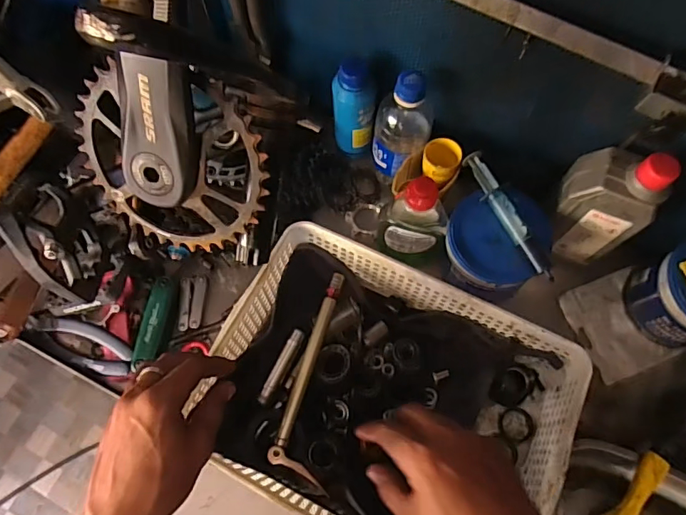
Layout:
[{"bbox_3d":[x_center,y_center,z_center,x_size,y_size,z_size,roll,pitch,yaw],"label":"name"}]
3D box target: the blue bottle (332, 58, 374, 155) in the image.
[{"bbox_3d":[0.012,-0.169,0.566,0.048,0.134,0.043,2,67,0],"label":"blue bottle"}]

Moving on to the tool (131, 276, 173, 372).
[{"bbox_3d":[-0.201,0.071,0.522,0.024,0.022,0.100,7,67,2],"label":"tool"}]

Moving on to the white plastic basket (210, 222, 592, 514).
[{"bbox_3d":[0.043,0.137,0.483,0.323,0.079,0.253,23,69,9],"label":"white plastic basket"}]

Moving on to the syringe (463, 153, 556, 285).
[{"bbox_3d":[0.167,-0.045,0.491,0.025,0.015,0.150,-27,70,-12],"label":"syringe"}]

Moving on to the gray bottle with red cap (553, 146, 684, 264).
[{"bbox_3d":[0.262,-0.057,0.499,0.080,0.153,0.056,16,68,6],"label":"gray bottle with red cap"}]

